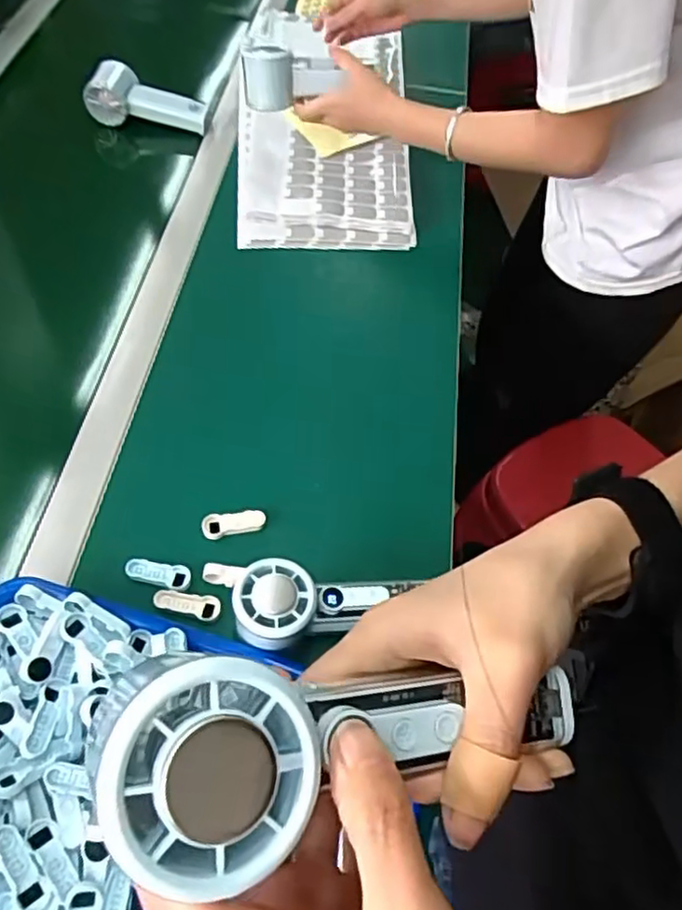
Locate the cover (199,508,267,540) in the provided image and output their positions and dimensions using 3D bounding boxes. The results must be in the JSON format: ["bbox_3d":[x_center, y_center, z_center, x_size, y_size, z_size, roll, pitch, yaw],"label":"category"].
[{"bbox_3d":[-0.088,0.057,0.554,0.051,0.011,0.020,-1,57,-3],"label":"cover"}]

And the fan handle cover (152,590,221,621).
[{"bbox_3d":[-0.117,0.113,0.517,0.051,0.009,0.020,13,57,6],"label":"fan handle cover"}]

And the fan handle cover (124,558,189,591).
[{"bbox_3d":[-0.143,0.092,0.529,0.051,0.010,0.019,13,57,6],"label":"fan handle cover"}]

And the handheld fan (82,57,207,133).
[{"bbox_3d":[-0.245,-0.446,0.846,0.141,0.055,0.044,13,57,6],"label":"handheld fan"}]

